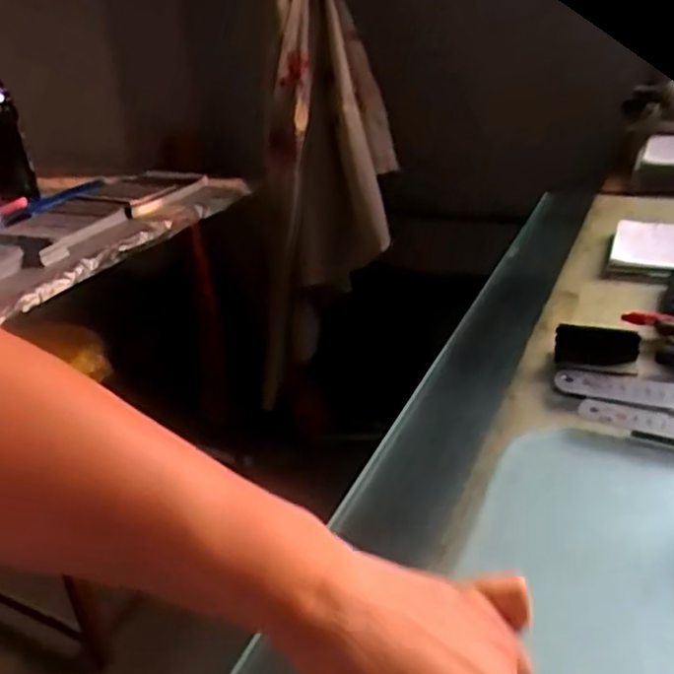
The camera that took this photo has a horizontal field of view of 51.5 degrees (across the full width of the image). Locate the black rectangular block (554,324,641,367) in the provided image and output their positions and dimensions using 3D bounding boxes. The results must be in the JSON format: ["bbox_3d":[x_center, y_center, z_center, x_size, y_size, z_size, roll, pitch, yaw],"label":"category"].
[{"bbox_3d":[0.237,0.010,0.638,0.073,0.026,0.033,4,28,17],"label":"black rectangular block"}]

